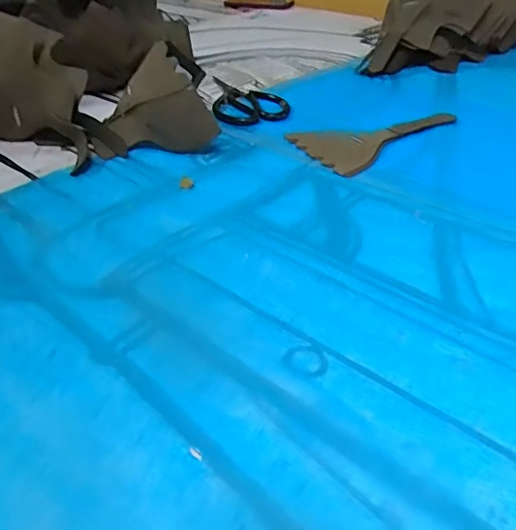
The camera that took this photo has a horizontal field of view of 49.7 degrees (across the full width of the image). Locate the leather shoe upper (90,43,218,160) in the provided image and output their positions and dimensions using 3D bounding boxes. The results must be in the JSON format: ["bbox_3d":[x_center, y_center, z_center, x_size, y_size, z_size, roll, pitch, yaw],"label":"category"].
[{"bbox_3d":[-0.115,-0.178,0.625,0.144,0.096,0.077,7,37,13],"label":"leather shoe upper"}]

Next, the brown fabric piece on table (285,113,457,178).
[{"bbox_3d":[0.151,-0.155,0.662,0.211,0.004,0.116,-20,39,-22],"label":"brown fabric piece on table"}]

